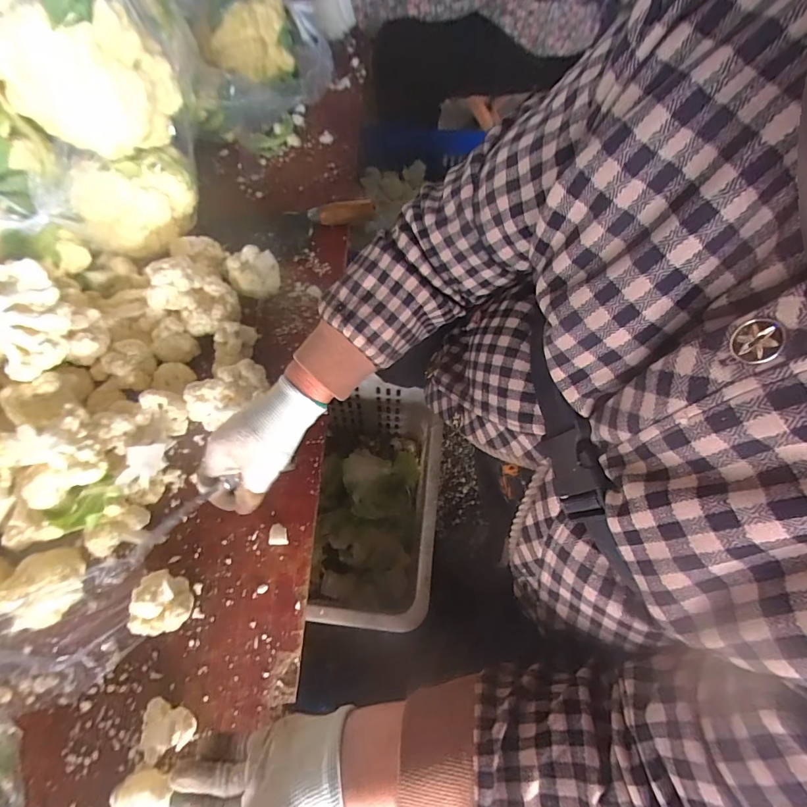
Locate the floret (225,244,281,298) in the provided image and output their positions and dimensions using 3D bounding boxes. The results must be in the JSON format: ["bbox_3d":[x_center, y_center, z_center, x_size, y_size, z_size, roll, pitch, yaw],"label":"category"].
[{"bbox_3d":[-0.207,-0.180,0.588,0.066,0.061,0.058,2,64,-2],"label":"floret"}]

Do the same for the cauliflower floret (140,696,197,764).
[{"bbox_3d":[-0.209,0.287,0.372,0.044,0.033,0.037,20,64,7],"label":"cauliflower floret"}]

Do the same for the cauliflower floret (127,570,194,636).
[{"bbox_3d":[-0.228,0.190,0.403,0.046,0.061,0.053,4,64,-1],"label":"cauliflower floret"}]

